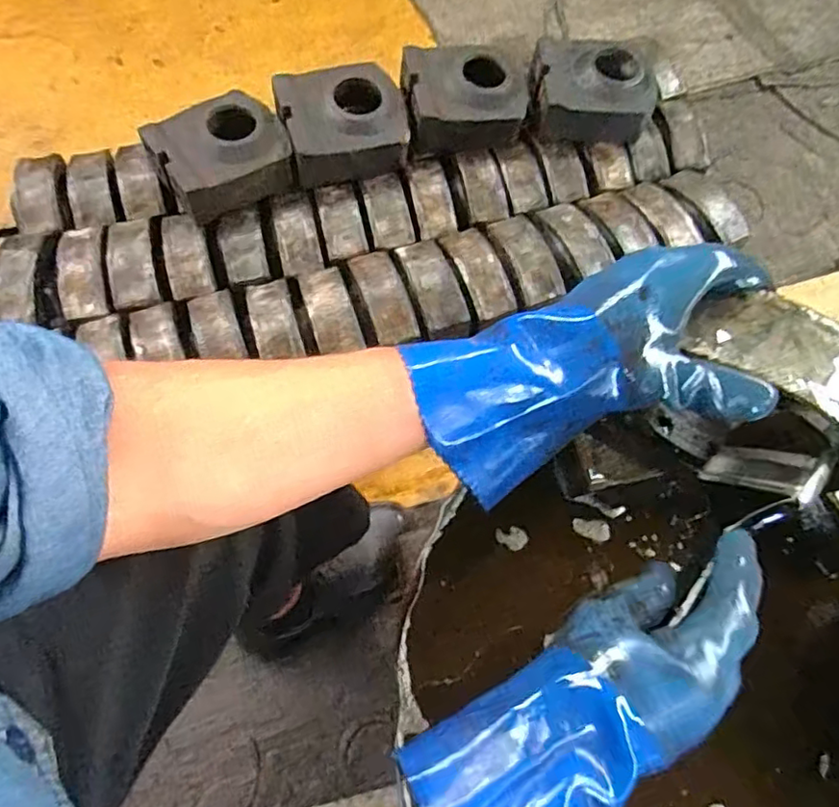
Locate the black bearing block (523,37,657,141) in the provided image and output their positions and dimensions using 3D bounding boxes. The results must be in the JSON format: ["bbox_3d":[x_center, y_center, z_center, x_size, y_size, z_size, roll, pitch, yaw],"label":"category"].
[{"bbox_3d":[0.282,-0.511,0.986,0.194,0.066,0.164,7,67,2],"label":"black bearing block"}]

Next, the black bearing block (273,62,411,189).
[{"bbox_3d":[-0.118,-0.438,0.946,0.186,0.082,0.161,-12,68,-7],"label":"black bearing block"}]

